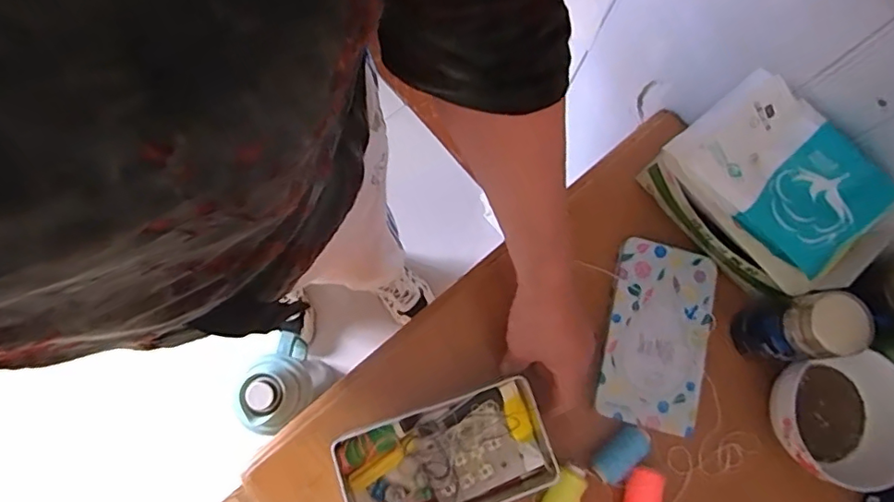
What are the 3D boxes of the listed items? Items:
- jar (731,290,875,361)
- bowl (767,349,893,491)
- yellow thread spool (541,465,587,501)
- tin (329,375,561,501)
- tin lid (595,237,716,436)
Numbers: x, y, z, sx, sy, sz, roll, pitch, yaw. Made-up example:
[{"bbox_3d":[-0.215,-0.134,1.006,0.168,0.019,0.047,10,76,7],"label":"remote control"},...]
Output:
[{"bbox_3d":[0.284,0.063,0.451,0.045,0.095,0.045,1,77,-4],"label":"jar"},{"bbox_3d":[0.331,0.148,0.473,0.112,0.058,0.113,1,77,-4],"label":"bowl"},{"bbox_3d":[0.094,0.204,0.461,0.025,0.020,0.055,31,77,4],"label":"yellow thread spool"},{"bbox_3d":[0.000,0.170,0.449,0.165,0.043,0.091,-18,79,-4],"label":"tin"},{"bbox_3d":[0.186,0.073,0.495,0.087,0.006,0.161,14,78,2],"label":"tin lid"}]

